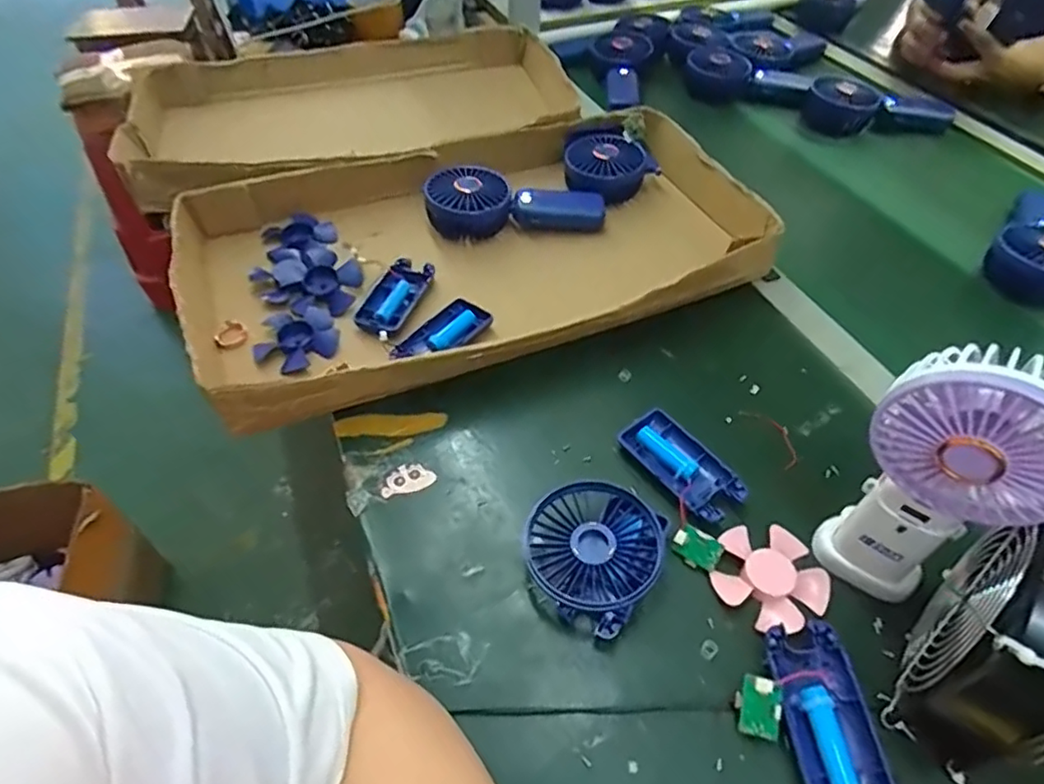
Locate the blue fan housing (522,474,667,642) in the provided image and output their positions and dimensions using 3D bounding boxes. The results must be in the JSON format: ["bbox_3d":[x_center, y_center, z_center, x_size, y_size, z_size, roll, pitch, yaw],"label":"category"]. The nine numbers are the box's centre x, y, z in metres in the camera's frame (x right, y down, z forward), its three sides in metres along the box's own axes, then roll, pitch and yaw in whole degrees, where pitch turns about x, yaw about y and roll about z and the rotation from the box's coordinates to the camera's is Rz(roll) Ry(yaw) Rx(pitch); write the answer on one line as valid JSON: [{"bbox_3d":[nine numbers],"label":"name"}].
[{"bbox_3d":[0.047,0.103,0.404,0.086,0.027,0.088,-1,50,1],"label":"blue fan housing"}]

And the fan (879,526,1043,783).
[{"bbox_3d":[0.255,0.123,0.321,0.049,0.114,0.127,30,57,24],"label":"fan"}]

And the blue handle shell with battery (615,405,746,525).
[{"bbox_3d":[0.117,0.055,0.454,0.045,0.016,0.093,-29,55,-21],"label":"blue handle shell with battery"}]

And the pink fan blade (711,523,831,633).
[{"bbox_3d":[0.161,0.118,0.400,0.068,0.008,0.069,-1,50,1],"label":"pink fan blade"}]

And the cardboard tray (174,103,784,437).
[{"bbox_3d":[-0.042,-0.135,0.601,0.518,0.085,0.290,-17,52,-13],"label":"cardboard tray"}]

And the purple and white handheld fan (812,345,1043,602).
[{"bbox_3d":[0.226,0.053,0.340,0.090,0.179,0.046,33,58,25],"label":"purple and white handheld fan"}]

